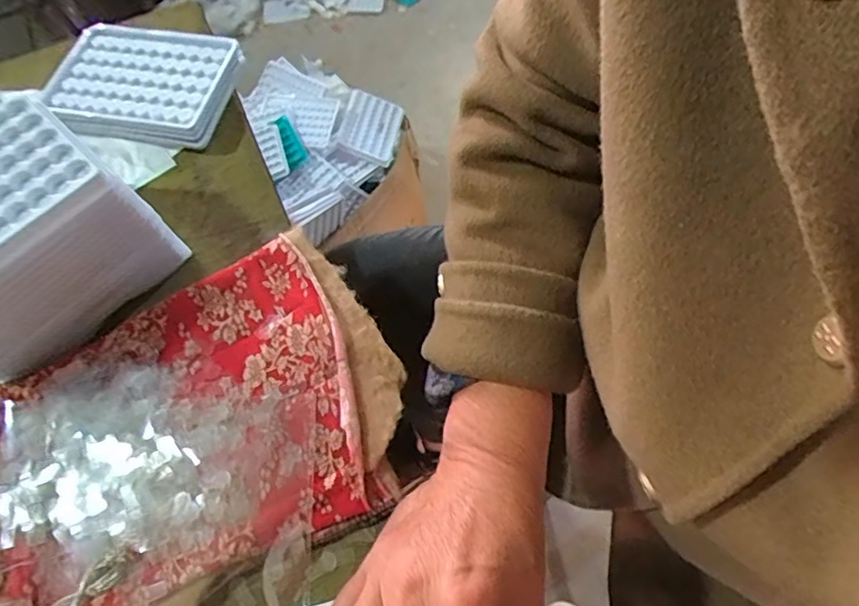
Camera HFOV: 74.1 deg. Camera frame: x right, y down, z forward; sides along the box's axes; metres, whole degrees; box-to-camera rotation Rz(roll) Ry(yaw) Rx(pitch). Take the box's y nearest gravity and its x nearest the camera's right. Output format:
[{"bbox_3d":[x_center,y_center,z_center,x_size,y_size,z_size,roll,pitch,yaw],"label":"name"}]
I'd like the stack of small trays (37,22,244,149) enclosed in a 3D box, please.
[{"bbox_3d":[-0.217,-0.165,0.429,0.128,0.023,0.095,8,64,7],"label":"stack of small trays"}]

